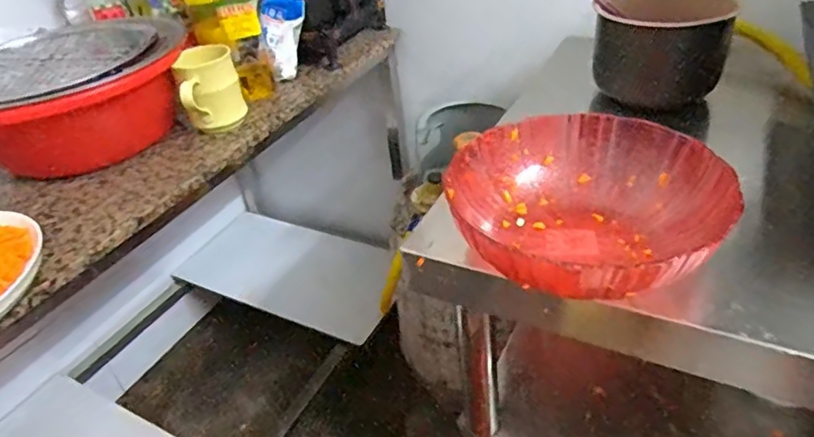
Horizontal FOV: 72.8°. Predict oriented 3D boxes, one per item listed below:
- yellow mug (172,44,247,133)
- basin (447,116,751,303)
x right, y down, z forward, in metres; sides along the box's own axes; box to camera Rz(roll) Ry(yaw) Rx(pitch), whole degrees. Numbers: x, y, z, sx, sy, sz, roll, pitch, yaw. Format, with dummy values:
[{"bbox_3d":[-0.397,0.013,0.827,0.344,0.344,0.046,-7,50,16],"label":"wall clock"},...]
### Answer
[{"bbox_3d":[-0.276,-0.181,0.778,0.080,0.100,0.100,-17,37,-12],"label":"yellow mug"},{"bbox_3d":[0.159,-0.007,0.494,0.210,0.077,0.231,-5,36,3],"label":"basin"}]

